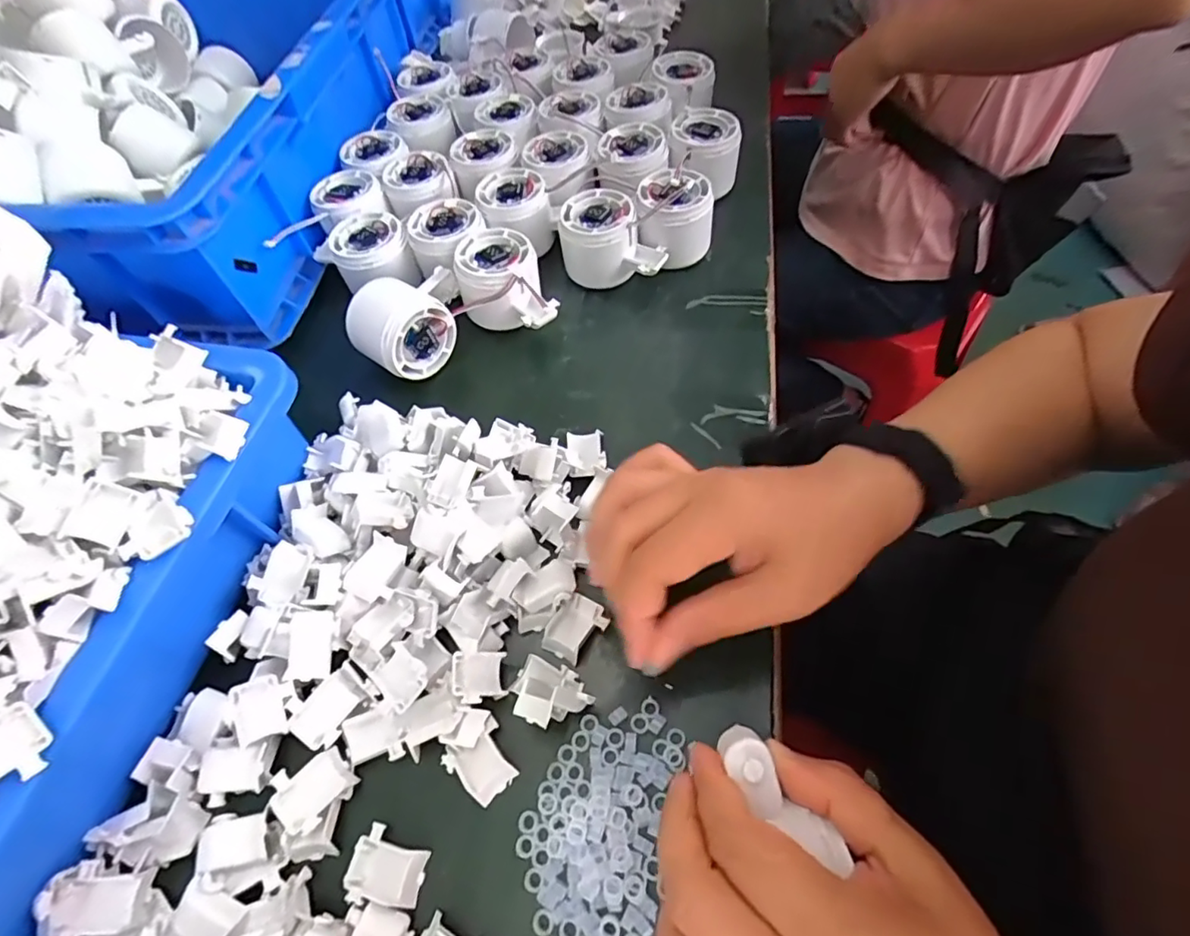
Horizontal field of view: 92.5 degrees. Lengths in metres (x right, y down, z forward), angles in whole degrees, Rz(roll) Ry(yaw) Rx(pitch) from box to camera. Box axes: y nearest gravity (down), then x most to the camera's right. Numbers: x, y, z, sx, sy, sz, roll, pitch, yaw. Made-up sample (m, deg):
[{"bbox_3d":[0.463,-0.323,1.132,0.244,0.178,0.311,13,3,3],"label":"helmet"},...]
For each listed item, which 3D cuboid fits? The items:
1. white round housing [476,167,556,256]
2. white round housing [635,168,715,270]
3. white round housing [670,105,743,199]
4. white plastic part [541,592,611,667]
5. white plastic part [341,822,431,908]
[{"bbox_3d":[-0.064,-0.205,0.462,0.052,0.048,0.056,-2,59,3],"label":"white round housing"},{"bbox_3d":[0.062,-0.192,0.440,0.055,0.054,0.060,-2,59,3],"label":"white round housing"},{"bbox_3d":[0.086,-0.260,0.480,0.058,0.053,0.053,-2,59,3],"label":"white round housing"},{"bbox_3d":[-0.009,0.085,0.302,0.025,0.013,0.034,26,64,19],"label":"white plastic part"},{"bbox_3d":[-0.093,0.178,0.254,0.033,0.012,0.028,9,60,10],"label":"white plastic part"}]

